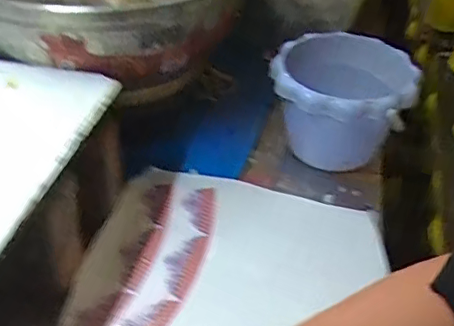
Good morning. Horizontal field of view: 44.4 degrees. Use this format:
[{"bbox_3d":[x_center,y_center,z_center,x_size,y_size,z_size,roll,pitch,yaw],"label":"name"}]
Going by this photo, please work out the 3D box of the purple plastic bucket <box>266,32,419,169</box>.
[{"bbox_3d":[0.125,-0.063,0.635,0.148,0.129,0.154,4,38,-3],"label":"purple plastic bucket"}]

